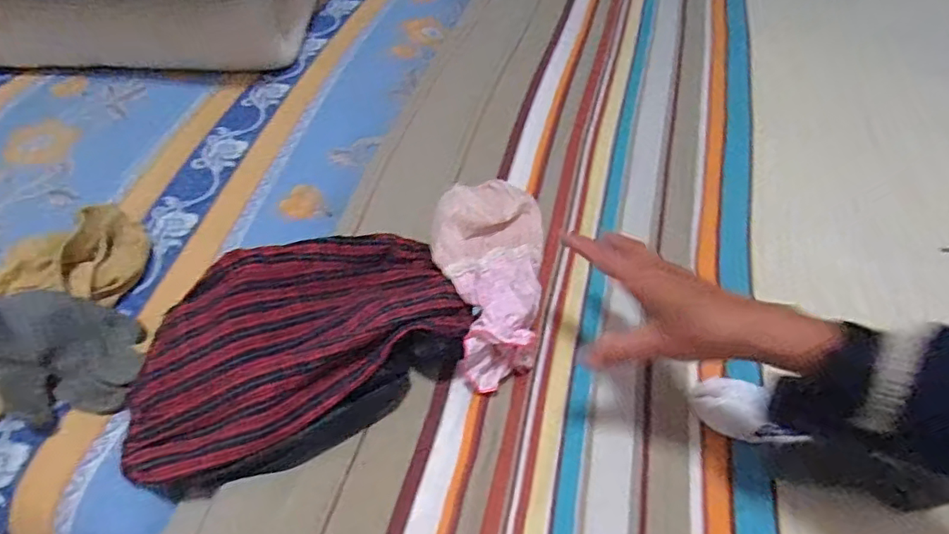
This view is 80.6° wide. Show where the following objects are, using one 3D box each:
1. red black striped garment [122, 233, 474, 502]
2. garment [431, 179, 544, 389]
[{"bbox_3d":[-0.152,0.072,0.489,0.292,0.105,0.161,-24,54,-19],"label":"red black striped garment"},{"bbox_3d":[0.013,-0.001,0.570,0.112,0.062,0.243,3,52,4],"label":"garment"}]

